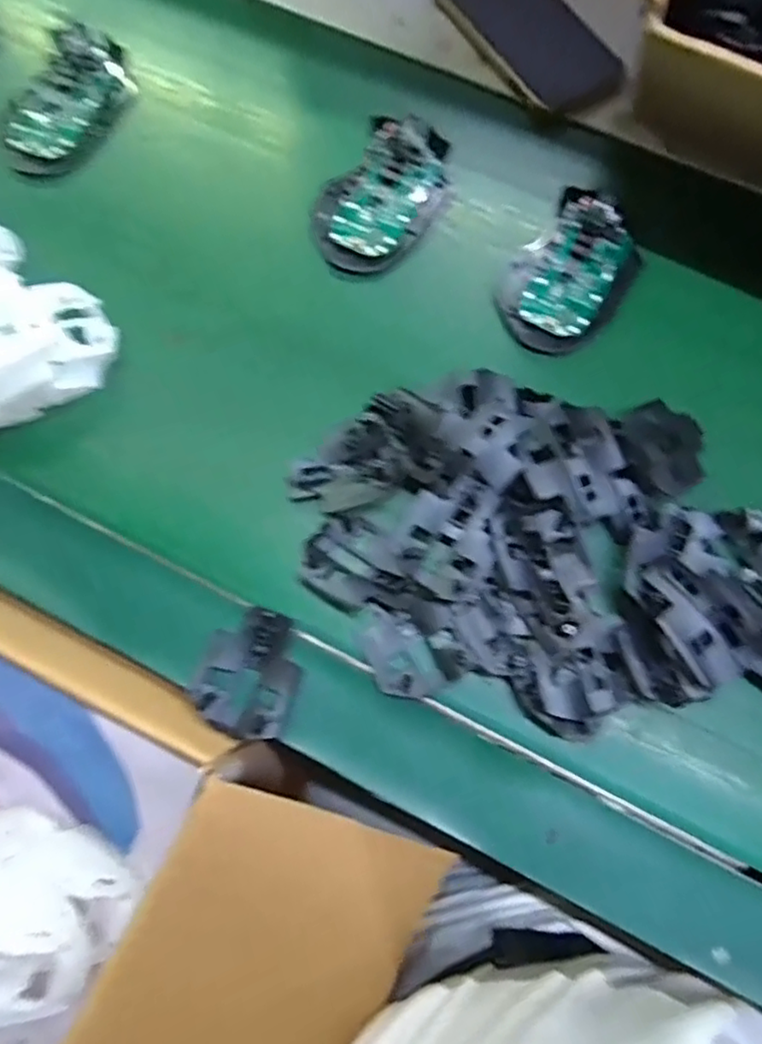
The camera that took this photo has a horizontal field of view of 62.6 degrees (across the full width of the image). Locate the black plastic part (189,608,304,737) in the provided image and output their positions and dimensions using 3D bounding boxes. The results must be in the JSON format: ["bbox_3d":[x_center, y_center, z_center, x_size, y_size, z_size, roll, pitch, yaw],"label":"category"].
[{"bbox_3d":[-0.069,0.080,0.334,0.053,0.009,0.066,18,76,7],"label":"black plastic part"}]

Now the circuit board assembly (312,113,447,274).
[{"bbox_3d":[0.003,-0.217,0.411,0.067,0.024,0.118,34,79,11],"label":"circuit board assembly"}]

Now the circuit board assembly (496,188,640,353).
[{"bbox_3d":[0.118,-0.156,0.393,0.069,0.026,0.102,39,80,11],"label":"circuit board assembly"}]

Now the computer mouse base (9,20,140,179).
[{"bbox_3d":[-0.216,-0.290,0.430,0.054,0.017,0.116,26,78,9],"label":"computer mouse base"}]

